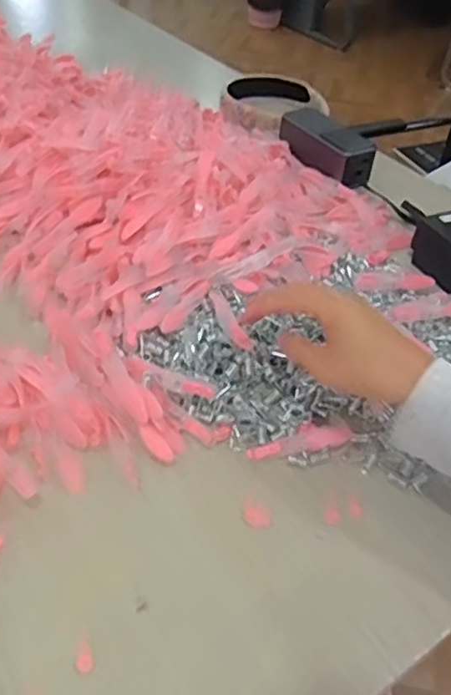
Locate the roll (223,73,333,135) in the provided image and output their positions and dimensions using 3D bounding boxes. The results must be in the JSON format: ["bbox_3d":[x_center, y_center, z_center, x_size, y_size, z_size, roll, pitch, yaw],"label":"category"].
[{"bbox_3d":[0.067,-0.348,0.878,0.139,0.032,0.139,3,42,-3],"label":"roll"}]

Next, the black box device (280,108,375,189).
[{"bbox_3d":[0.121,-0.248,0.753,0.061,0.042,0.132,-24,50,-29],"label":"black box device"}]

